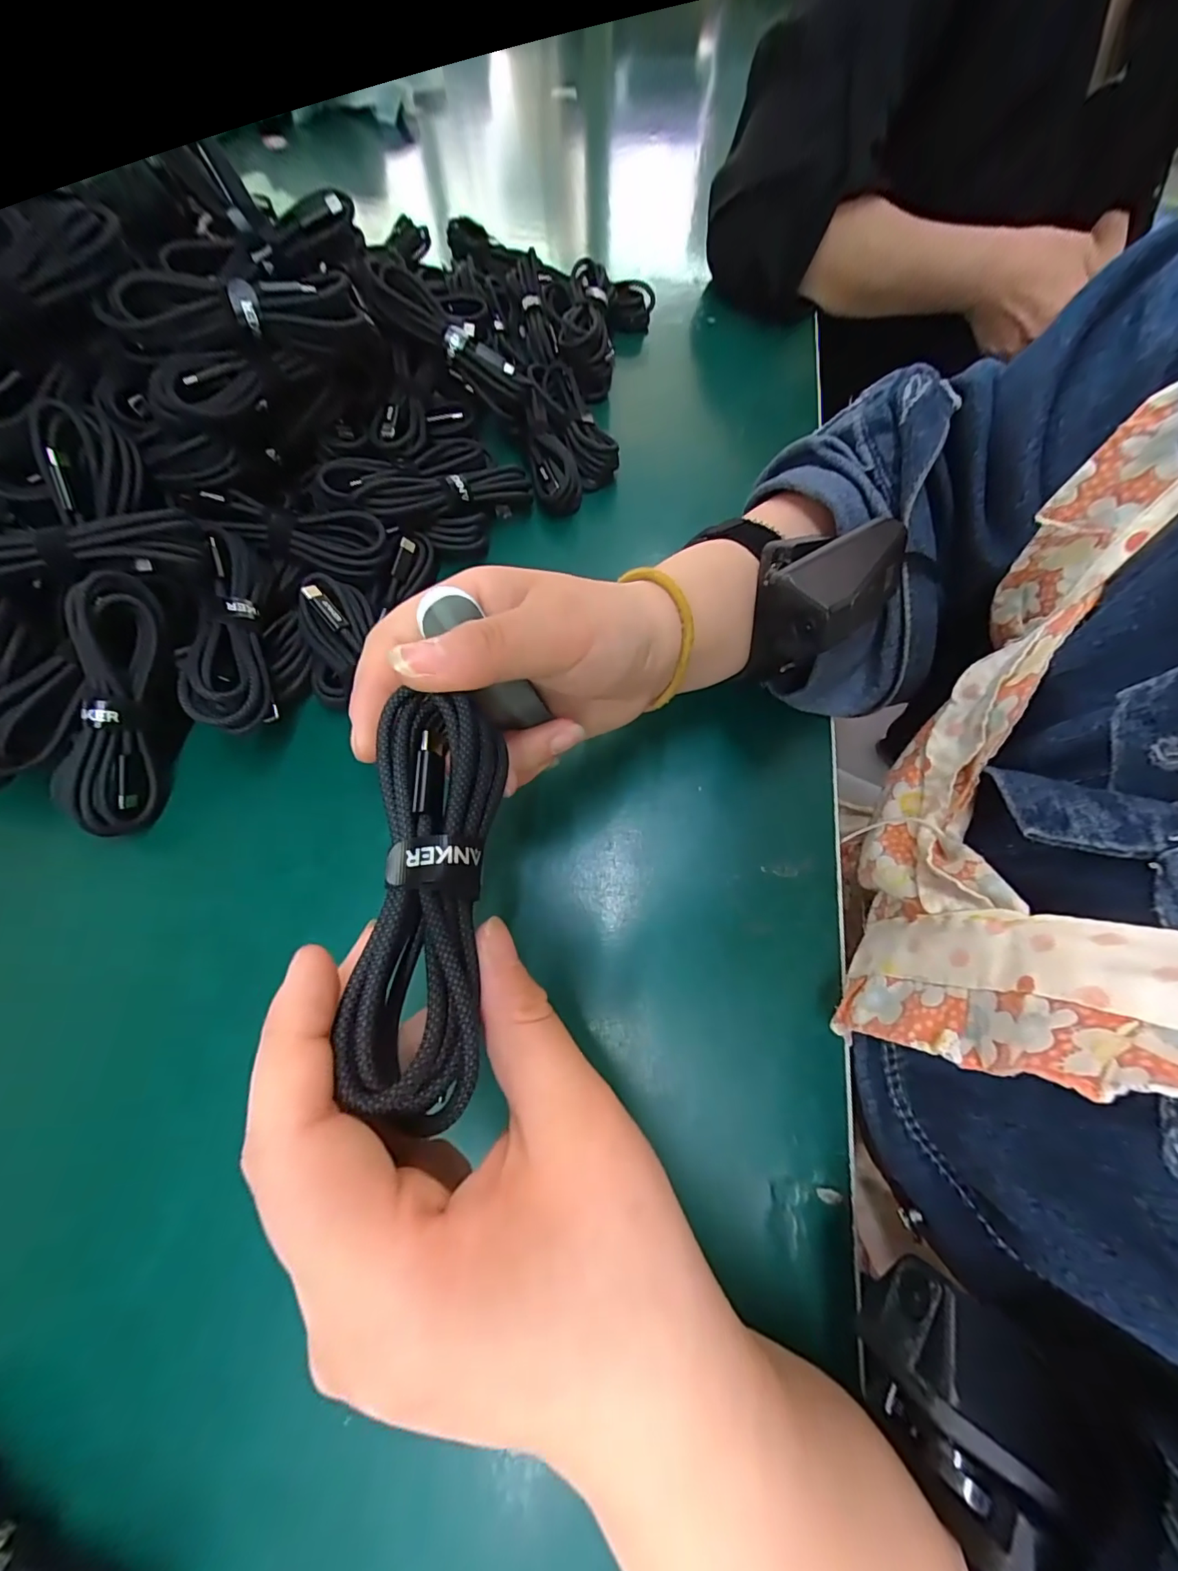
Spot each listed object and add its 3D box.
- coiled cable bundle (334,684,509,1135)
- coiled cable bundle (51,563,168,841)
[{"bbox_3d":[-0.042,0.026,0.131,0.032,0.020,0.102,-1,65,-3],"label":"coiled cable bundle"},{"bbox_3d":[-0.218,-0.036,0.230,0.028,0.024,0.114,9,97,1],"label":"coiled cable bundle"}]

